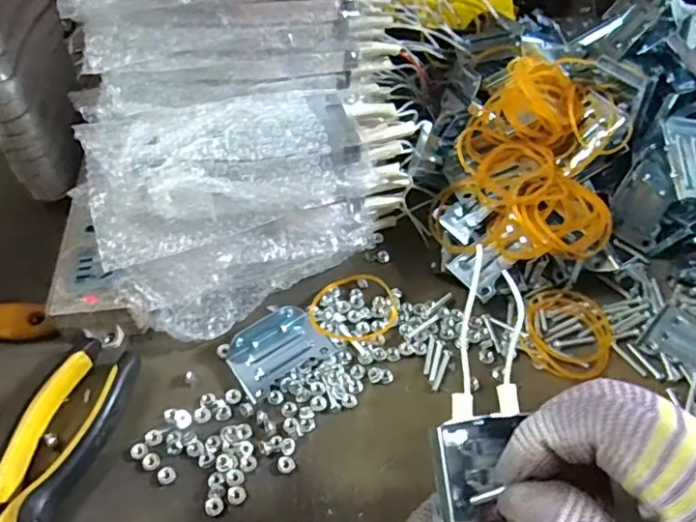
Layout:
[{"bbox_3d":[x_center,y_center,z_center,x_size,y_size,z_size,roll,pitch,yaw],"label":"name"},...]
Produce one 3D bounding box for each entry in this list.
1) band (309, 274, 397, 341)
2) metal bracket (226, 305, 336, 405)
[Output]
[{"bbox_3d":[0.003,0.030,0.357,0.055,0.008,0.048,-27,58,-20],"label":"band"},{"bbox_3d":[-0.044,0.051,0.336,0.057,0.014,0.043,-28,58,-21],"label":"metal bracket"}]

